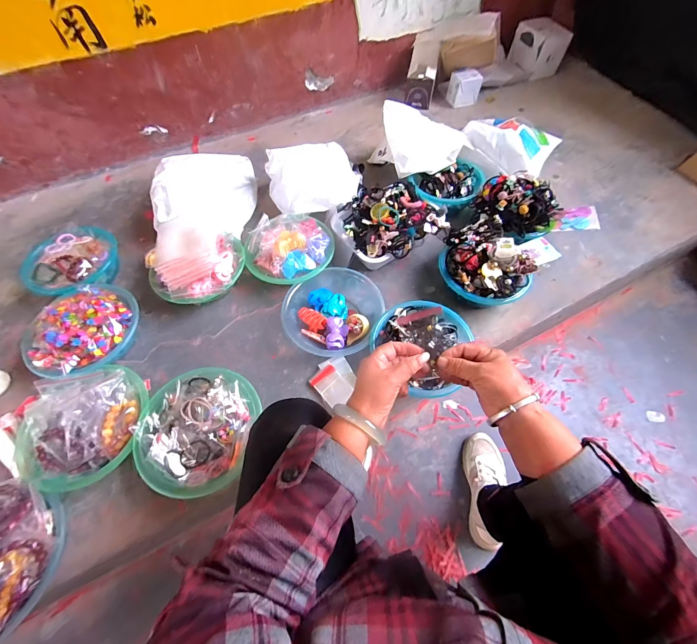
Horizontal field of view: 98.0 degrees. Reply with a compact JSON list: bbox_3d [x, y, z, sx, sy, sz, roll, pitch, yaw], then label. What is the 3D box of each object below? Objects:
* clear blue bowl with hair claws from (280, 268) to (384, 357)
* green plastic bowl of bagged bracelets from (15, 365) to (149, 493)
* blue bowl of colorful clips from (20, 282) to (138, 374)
[{"bbox_3d":[-0.041,-0.022,0.754,0.222,0.060,0.225,-1,61,1],"label":"clear blue bowl with hair claws"},{"bbox_3d":[-0.531,0.211,0.621,0.214,0.085,0.217,-1,61,1],"label":"green plastic bowl of bagged bracelets"},{"bbox_3d":[-0.607,0.022,0.710,0.195,0.109,0.232,12,62,8],"label":"blue bowl of colorful clips"}]

